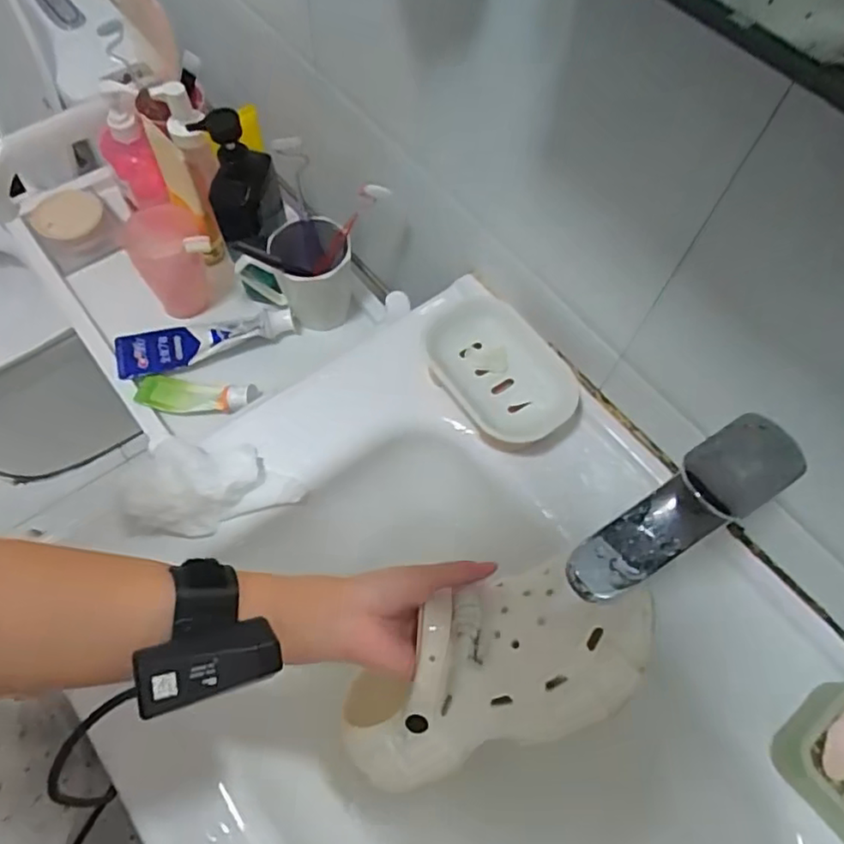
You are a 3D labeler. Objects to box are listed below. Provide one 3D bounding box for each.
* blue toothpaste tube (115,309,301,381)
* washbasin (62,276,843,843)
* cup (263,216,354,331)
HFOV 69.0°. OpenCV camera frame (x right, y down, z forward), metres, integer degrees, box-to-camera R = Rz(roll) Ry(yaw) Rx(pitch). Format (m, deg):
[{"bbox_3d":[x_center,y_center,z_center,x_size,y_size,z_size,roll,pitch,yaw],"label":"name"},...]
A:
[{"bbox_3d":[-0.236,-0.094,0.677,0.195,0.028,0.054,-16,64,-11],"label":"blue toothpaste tube"},{"bbox_3d":[0.049,0.219,0.487,0.466,0.151,0.600,-35,69,-19],"label":"washbasin"},{"bbox_3d":[-0.118,-0.159,0.671,0.081,0.097,0.077,1,62,-3],"label":"cup"}]

